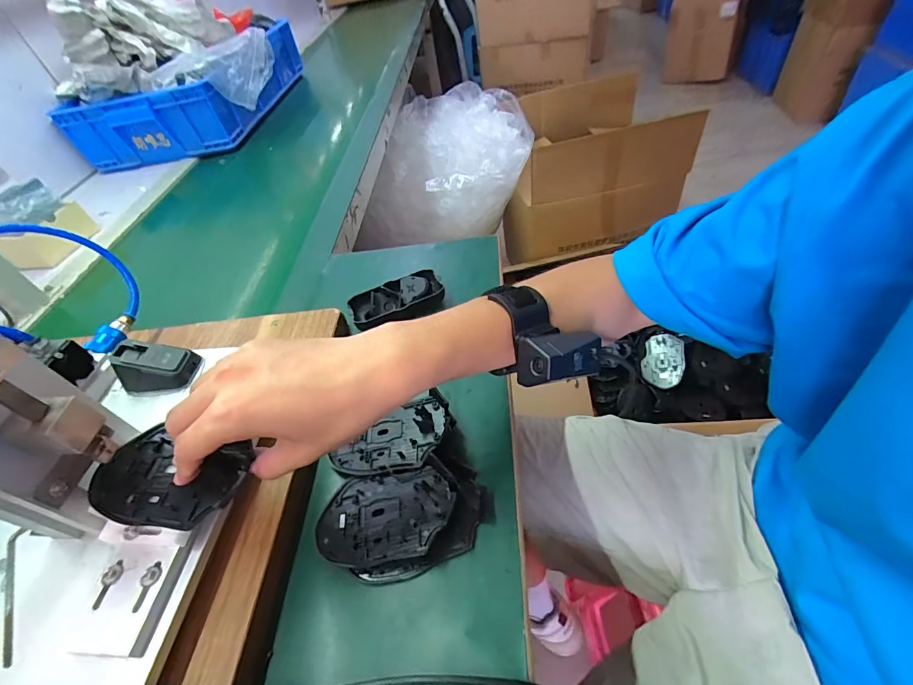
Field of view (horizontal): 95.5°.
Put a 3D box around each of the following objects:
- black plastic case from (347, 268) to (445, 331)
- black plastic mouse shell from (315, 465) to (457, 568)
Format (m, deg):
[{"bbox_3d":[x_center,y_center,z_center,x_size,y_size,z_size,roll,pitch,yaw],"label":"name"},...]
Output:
[{"bbox_3d":[-0.070,-0.047,0.484,0.107,0.034,0.055,-22,48,-9],"label":"black plastic case"},{"bbox_3d":[-0.056,0.135,0.323,0.109,0.008,0.068,-13,46,13],"label":"black plastic mouse shell"}]

